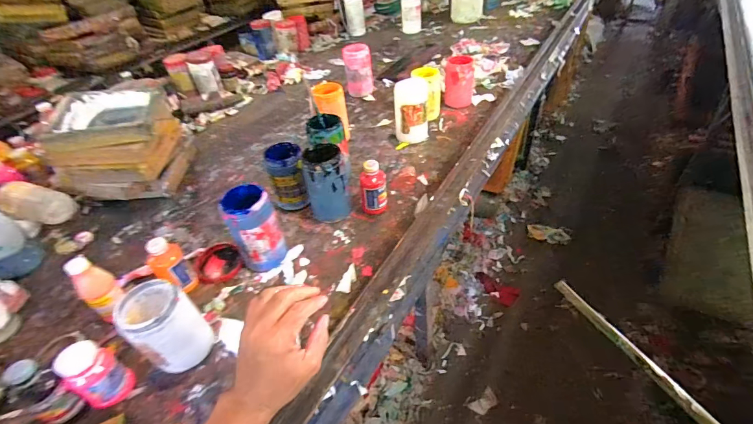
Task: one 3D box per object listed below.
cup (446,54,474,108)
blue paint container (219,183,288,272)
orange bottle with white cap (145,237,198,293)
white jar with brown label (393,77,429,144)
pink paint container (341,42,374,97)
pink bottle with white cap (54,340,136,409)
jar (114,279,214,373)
[{"bbox_3d":[0.276,-0.431,1.218,0.096,0.141,0.086,2,43,8],"label":"cup"},{"bbox_3d":[-0.246,0.038,0.745,0.095,0.164,0.089,-22,45,-18],"label":"blue paint container"},{"bbox_3d":[-0.400,0.107,0.714,0.061,0.121,0.056,-34,50,-28],"label":"orange bottle with white cap"},{"bbox_3d":[0.103,-0.290,1.075,0.099,0.161,0.080,-1,43,4],"label":"white jar with brown label"},{"bbox_3d":[-0.068,-0.518,1.349,0.107,0.163,0.106,-5,42,1],"label":"pink paint container"},{"bbox_3d":[-0.435,0.254,0.566,0.055,0.112,0.067,16,46,23],"label":"pink bottle with white cap"},{"bbox_3d":[-0.343,0.189,0.599,0.093,0.145,0.093,-3,43,2],"label":"jar"}]

